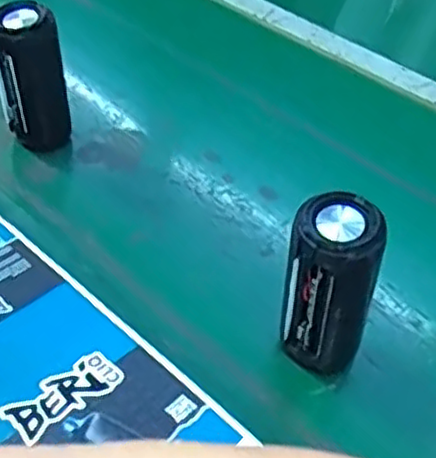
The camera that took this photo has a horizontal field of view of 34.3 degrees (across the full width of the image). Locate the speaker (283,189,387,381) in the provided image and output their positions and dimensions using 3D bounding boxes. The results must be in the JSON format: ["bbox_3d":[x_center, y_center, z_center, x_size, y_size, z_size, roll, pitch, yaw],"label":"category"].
[{"bbox_3d":[0.083,0.046,0.530,0.065,0.146,0.053,15,44,11],"label":"speaker"}]

